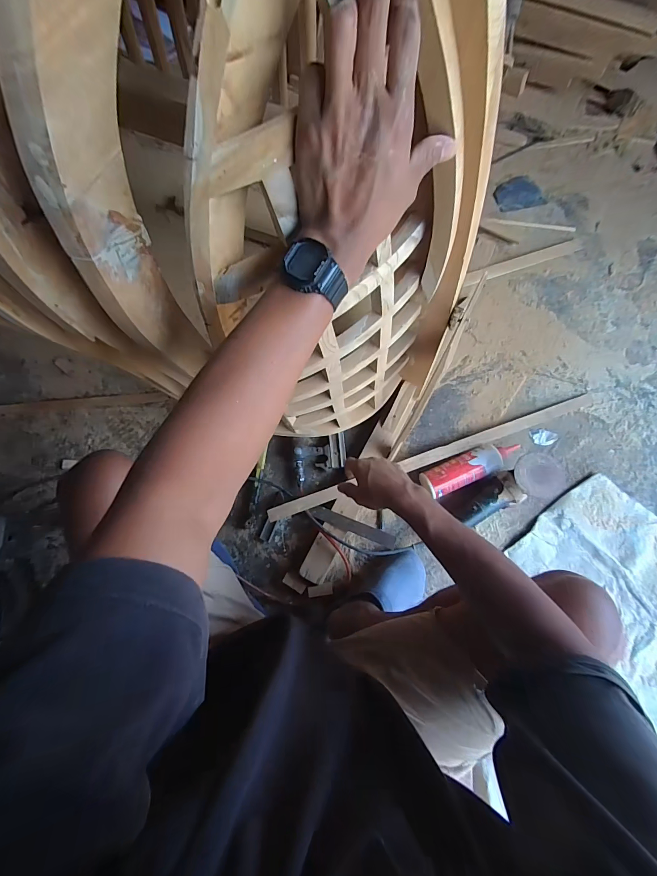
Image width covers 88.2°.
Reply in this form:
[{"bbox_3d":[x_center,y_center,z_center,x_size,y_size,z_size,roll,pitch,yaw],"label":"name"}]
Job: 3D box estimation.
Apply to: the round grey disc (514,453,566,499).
[{"bbox_3d":[0.440,0.079,0.703,0.098,0.026,0.085,24,77,7],"label":"round grey disc"}]

